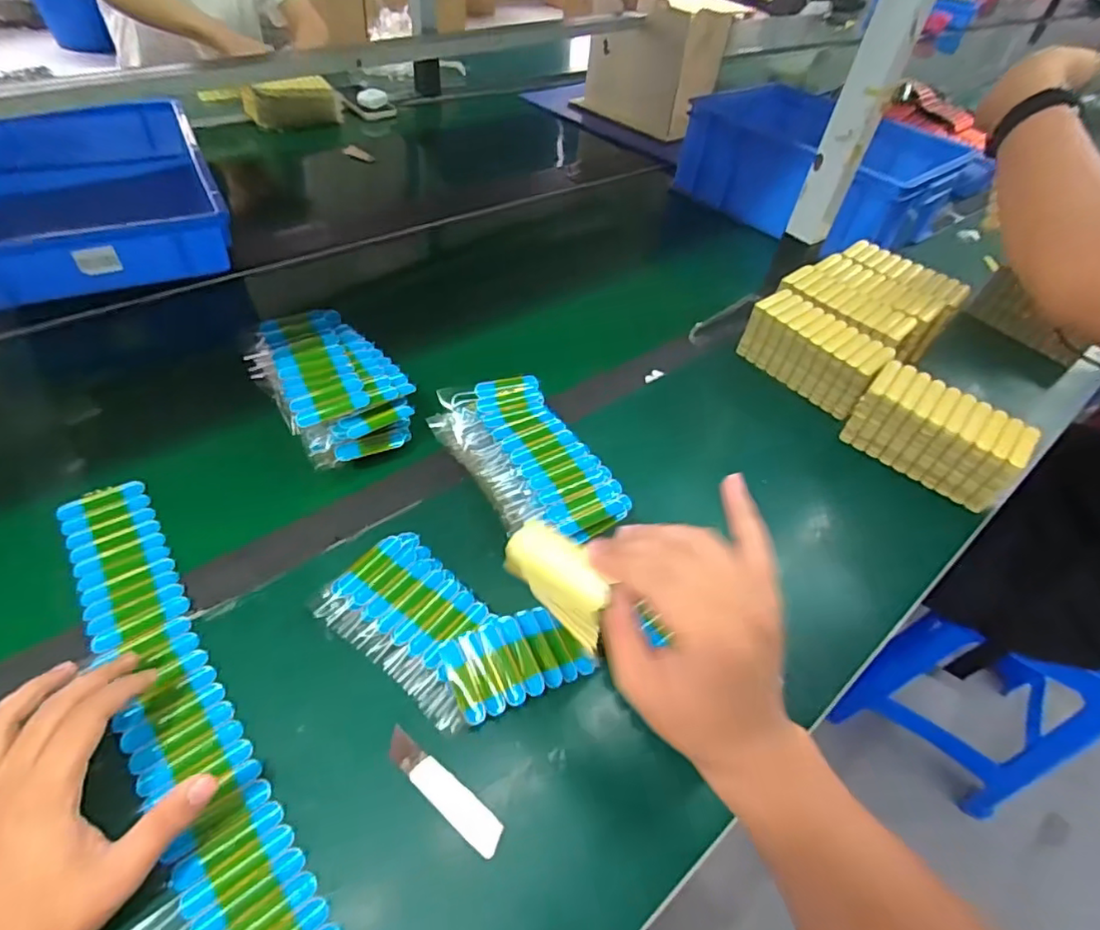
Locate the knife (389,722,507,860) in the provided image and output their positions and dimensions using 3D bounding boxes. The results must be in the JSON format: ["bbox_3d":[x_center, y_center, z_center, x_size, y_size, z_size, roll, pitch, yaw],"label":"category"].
[{"bbox_3d":[-0.070,0.211,0.383,0.097,0.004,0.021,34,52,21],"label":"knife"}]

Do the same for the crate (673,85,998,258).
[{"bbox_3d":[0.447,-0.507,1.013,0.284,0.142,0.393,-30,59,-30],"label":"crate"}]

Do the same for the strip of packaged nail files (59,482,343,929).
[{"bbox_3d":[-0.247,0.176,0.391,0.081,0.014,0.458,-29,58,-23],"label":"strip of packaged nail files"}]

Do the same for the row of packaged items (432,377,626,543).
[{"bbox_3d":[-0.018,-0.005,0.500,0.101,0.023,0.170,-25,56,-28],"label":"row of packaged items"}]

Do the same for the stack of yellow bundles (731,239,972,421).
[{"bbox_3d":[0.380,-0.184,0.739,0.252,0.073,0.163,-31,59,-31],"label":"stack of yellow bundles"}]

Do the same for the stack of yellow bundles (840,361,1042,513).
[{"bbox_3d":[0.406,-0.033,0.621,0.154,0.077,0.062,36,53,22],"label":"stack of yellow bundles"}]

